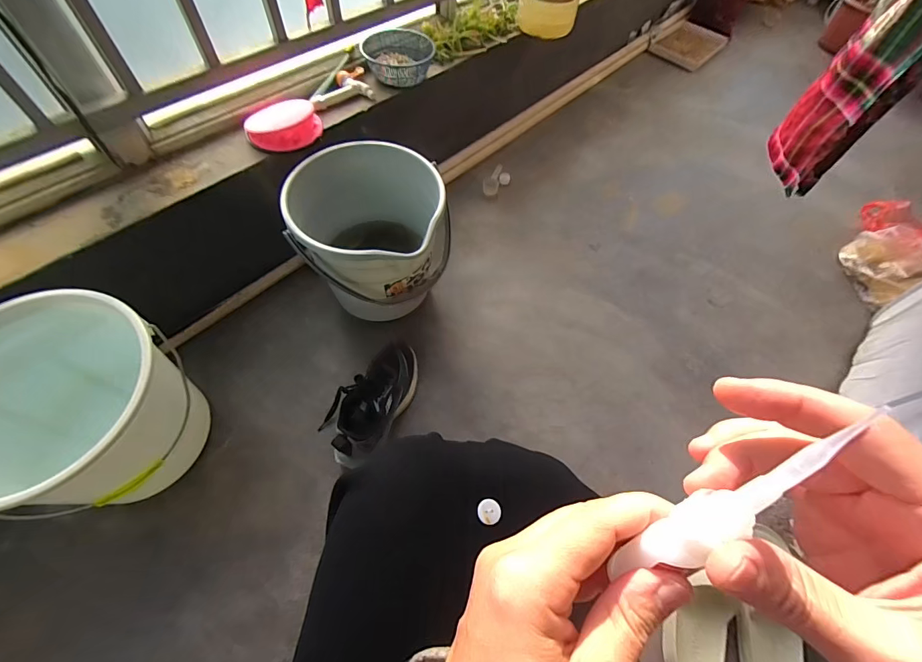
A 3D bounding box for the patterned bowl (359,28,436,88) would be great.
[{"bbox_3d":[-0.151,-0.659,0.949,0.148,0.056,0.174,23,60,9],"label":"patterned bowl"}]

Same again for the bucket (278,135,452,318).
[{"bbox_3d":[-0.180,-0.182,0.856,0.297,0.299,0.259,5,59,-1],"label":"bucket"}]

